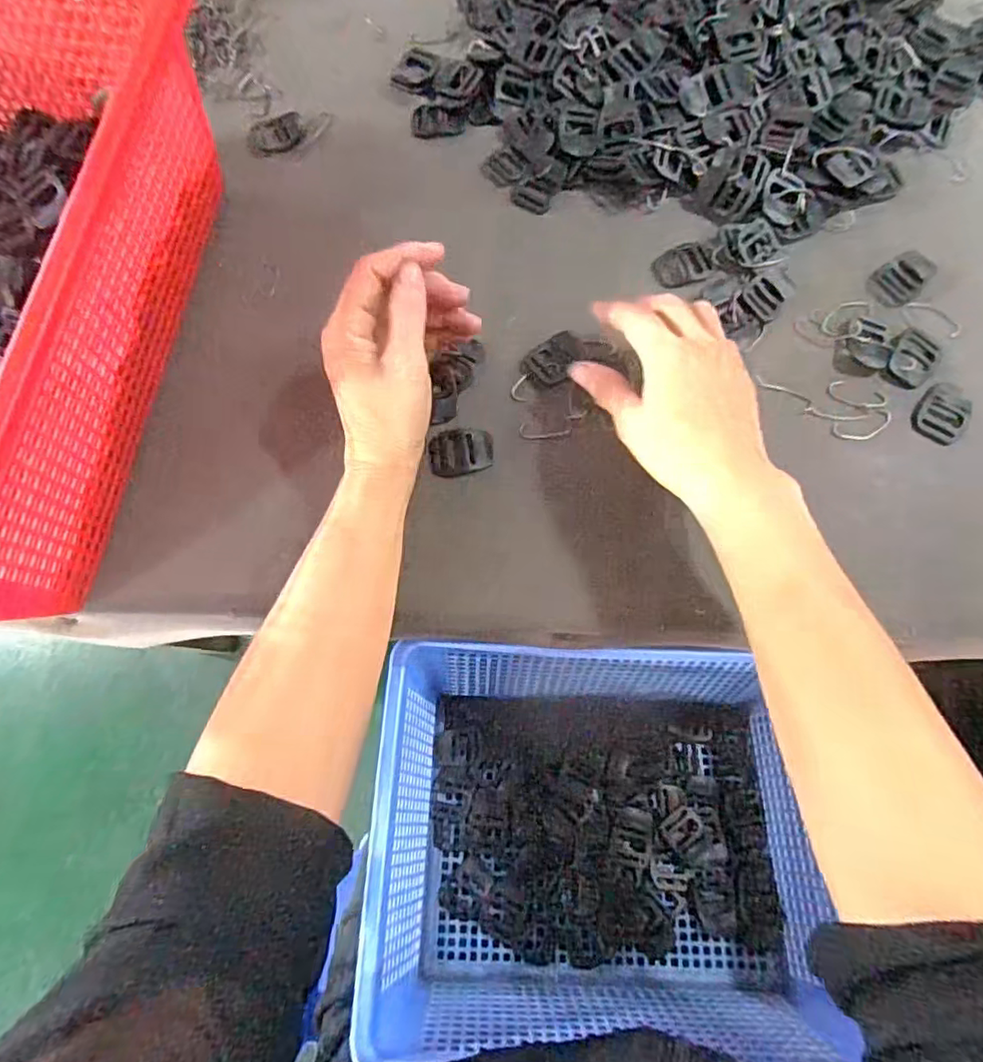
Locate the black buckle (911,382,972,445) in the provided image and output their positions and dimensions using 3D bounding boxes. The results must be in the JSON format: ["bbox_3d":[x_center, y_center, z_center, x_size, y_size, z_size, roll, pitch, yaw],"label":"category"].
[{"bbox_3d":[0.279,-0.073,0.364,0.030,0.004,0.036,32,78,10],"label":"black buckle"}]

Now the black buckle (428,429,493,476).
[{"bbox_3d":[-0.019,-0.050,0.369,0.039,0.007,0.027,-11,75,-1],"label":"black buckle"}]

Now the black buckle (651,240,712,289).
[{"bbox_3d":[0.128,-0.180,0.396,0.038,0.010,0.031,-16,75,-2],"label":"black buckle"}]

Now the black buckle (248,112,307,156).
[{"bbox_3d":[-0.159,-0.294,0.436,0.043,0.005,0.030,-14,75,-2],"label":"black buckle"}]

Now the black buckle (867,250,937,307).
[{"bbox_3d":[0.274,-0.170,0.394,0.047,0.007,0.029,-41,77,-8],"label":"black buckle"}]

